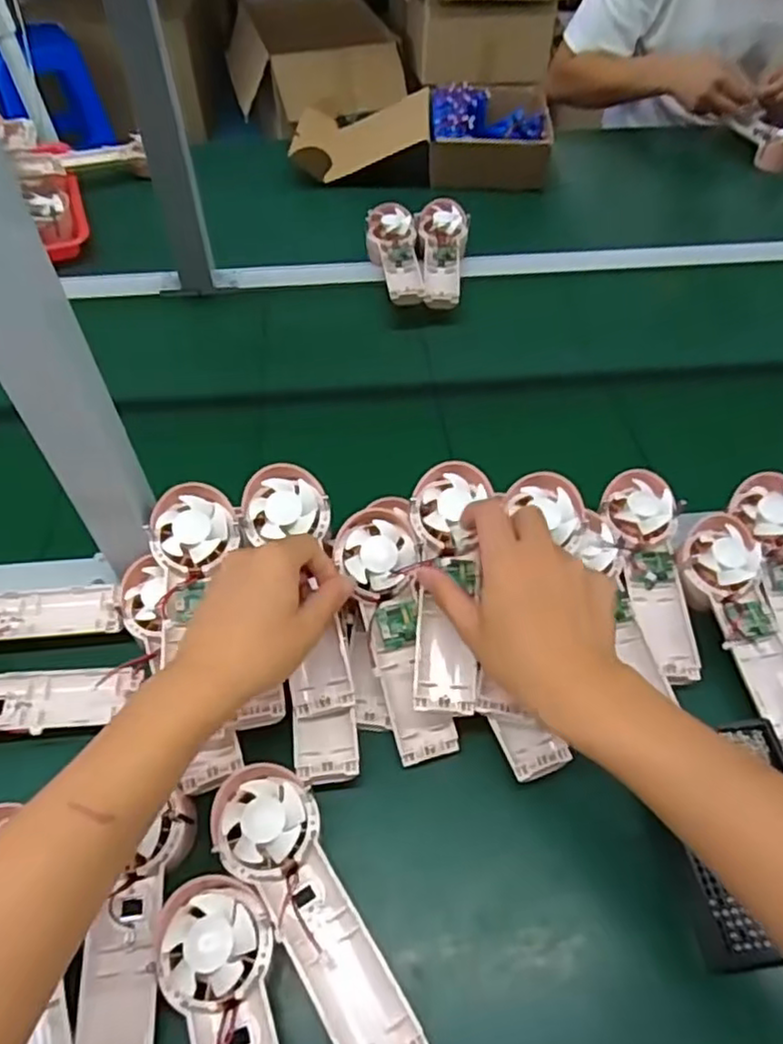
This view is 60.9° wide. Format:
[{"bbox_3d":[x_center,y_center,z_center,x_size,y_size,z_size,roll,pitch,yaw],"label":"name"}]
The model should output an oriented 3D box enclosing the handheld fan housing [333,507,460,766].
[{"bbox_3d":[0.004,0.078,0.473,0.053,0.027,0.176,-12,84,-9],"label":"handheld fan housing"}]

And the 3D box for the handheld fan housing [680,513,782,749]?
[{"bbox_3d":[0.275,0.077,0.504,0.059,0.032,0.175,-10,68,-7],"label":"handheld fan housing"}]

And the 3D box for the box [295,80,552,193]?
[{"bbox_3d":[0.046,-0.586,1.005,0.372,0.076,0.191,1,52,1],"label":"box"}]

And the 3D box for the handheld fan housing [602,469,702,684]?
[{"bbox_3d":[0.211,0.039,0.529,0.057,0.039,0.177,-2,52,-1],"label":"handheld fan housing"}]

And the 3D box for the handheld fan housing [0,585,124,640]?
[{"bbox_3d":[-0.293,0.067,0.507,0.169,0.034,0.050,-4,52,-3],"label":"handheld fan housing"}]

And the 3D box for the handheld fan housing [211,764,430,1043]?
[{"bbox_3d":[-0.043,0.222,0.385,0.058,0.027,0.176,-32,58,-22],"label":"handheld fan housing"}]

